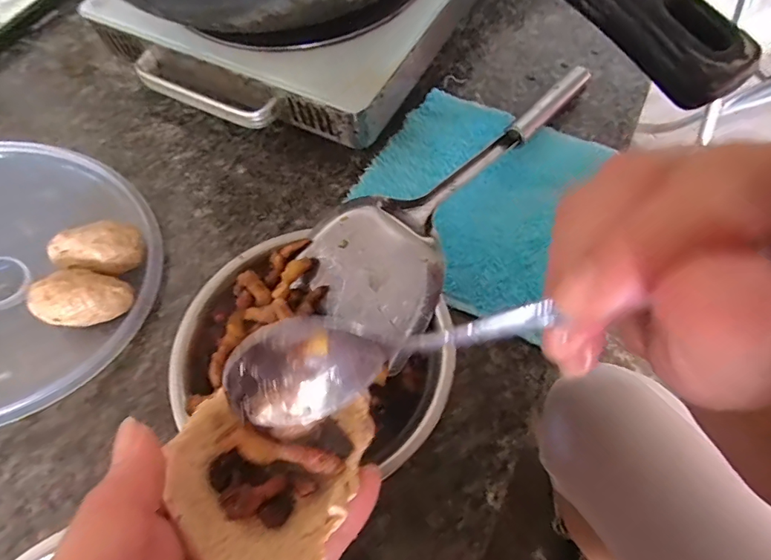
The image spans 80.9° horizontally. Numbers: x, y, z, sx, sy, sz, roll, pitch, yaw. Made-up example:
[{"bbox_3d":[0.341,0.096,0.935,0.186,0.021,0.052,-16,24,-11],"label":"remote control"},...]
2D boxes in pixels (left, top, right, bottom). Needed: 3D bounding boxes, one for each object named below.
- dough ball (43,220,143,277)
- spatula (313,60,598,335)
[{"bbox_3d":[-0.197,-0.019,0.314,0.051,0.031,0.034,0,63,4],"label":"dough ball"},{"bbox_3d":[0.039,-0.064,0.303,0.084,0.063,0.239,29,67,17],"label":"spatula"}]

